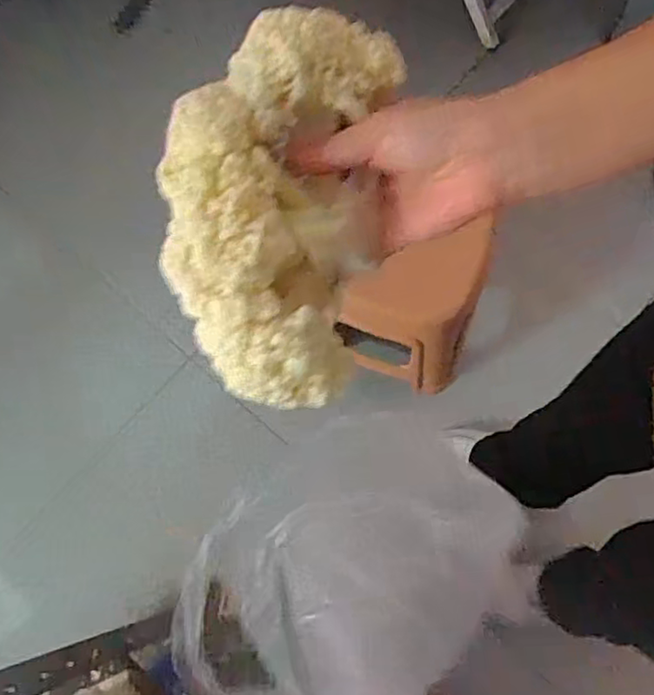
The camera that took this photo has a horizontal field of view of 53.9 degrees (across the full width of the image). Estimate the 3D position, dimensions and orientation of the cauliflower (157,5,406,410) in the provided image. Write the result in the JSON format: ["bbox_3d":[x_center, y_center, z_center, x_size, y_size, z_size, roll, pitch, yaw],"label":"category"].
[{"bbox_3d":[-0.035,-0.074,0.347,0.115,0.096,0.202,14,90,-22],"label":"cauliflower"}]

